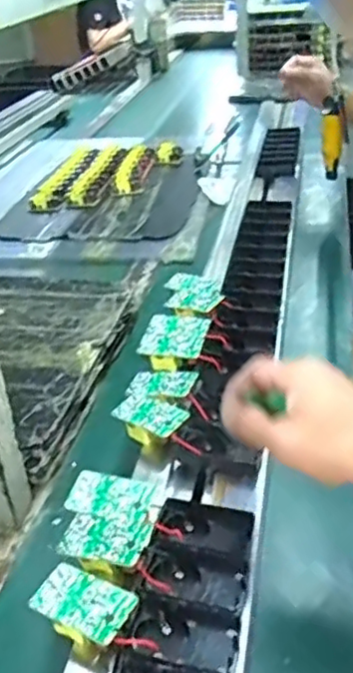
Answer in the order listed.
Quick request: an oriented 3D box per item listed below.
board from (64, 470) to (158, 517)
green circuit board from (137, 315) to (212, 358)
[{"bbox_3d":[-0.050,0.122,0.494,0.064,0.008,0.036,9,42,14],"label":"board"},{"bbox_3d":[-0.002,0.005,0.682,0.064,0.019,0.069,5,34,15],"label":"green circuit board"}]

